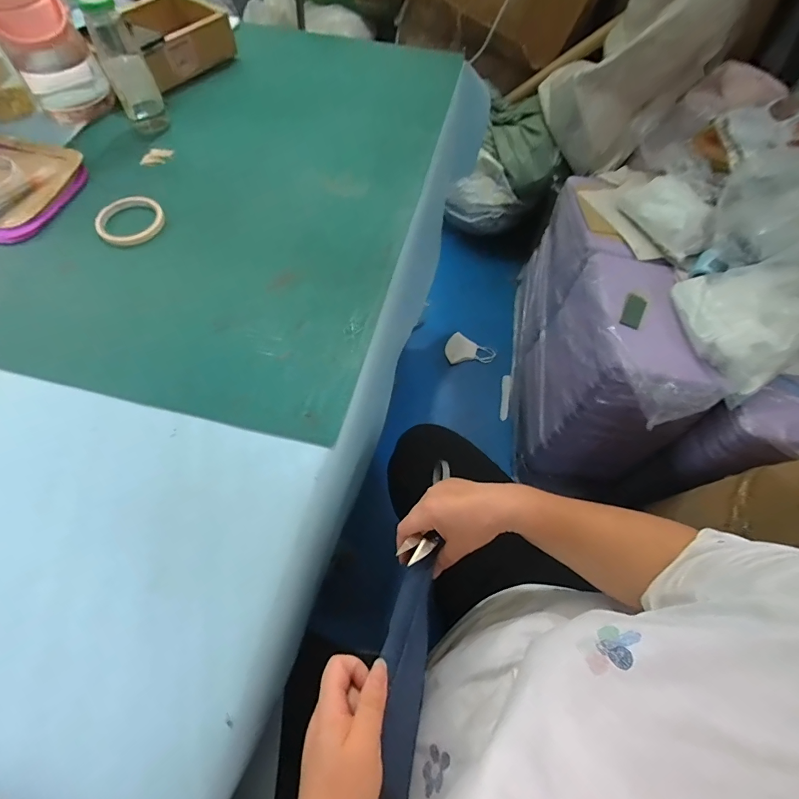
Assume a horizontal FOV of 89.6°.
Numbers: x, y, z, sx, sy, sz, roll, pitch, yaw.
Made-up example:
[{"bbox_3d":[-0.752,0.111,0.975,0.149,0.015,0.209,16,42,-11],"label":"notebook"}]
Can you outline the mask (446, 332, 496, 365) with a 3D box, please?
[{"bbox_3d":[0.242,-0.160,1.407,0.167,0.033,0.119,29,65,12],"label":"mask"}]

